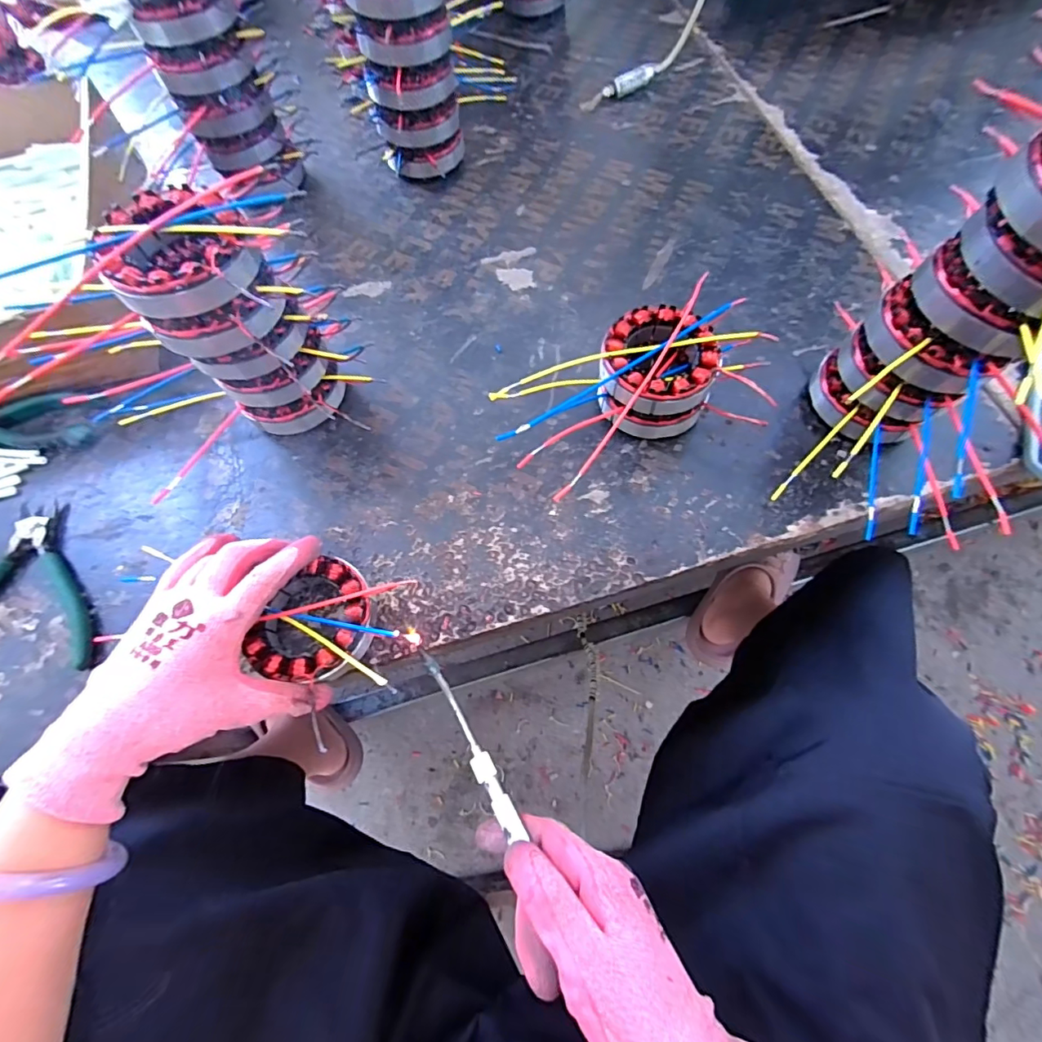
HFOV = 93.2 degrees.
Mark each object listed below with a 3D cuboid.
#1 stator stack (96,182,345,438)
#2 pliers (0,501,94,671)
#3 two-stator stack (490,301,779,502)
[{"bbox_3d":[-0.202,-0.133,0.357,0.086,0.169,0.078,42,75,17],"label":"stator stack"},{"bbox_3d":[-0.376,0.050,0.366,0.108,0.012,0.132,-10,68,-2],"label":"pliers"},{"bbox_3d":[0.082,-0.108,0.393,0.188,0.068,0.134,-27,69,-9],"label":"two-stator stack"}]

